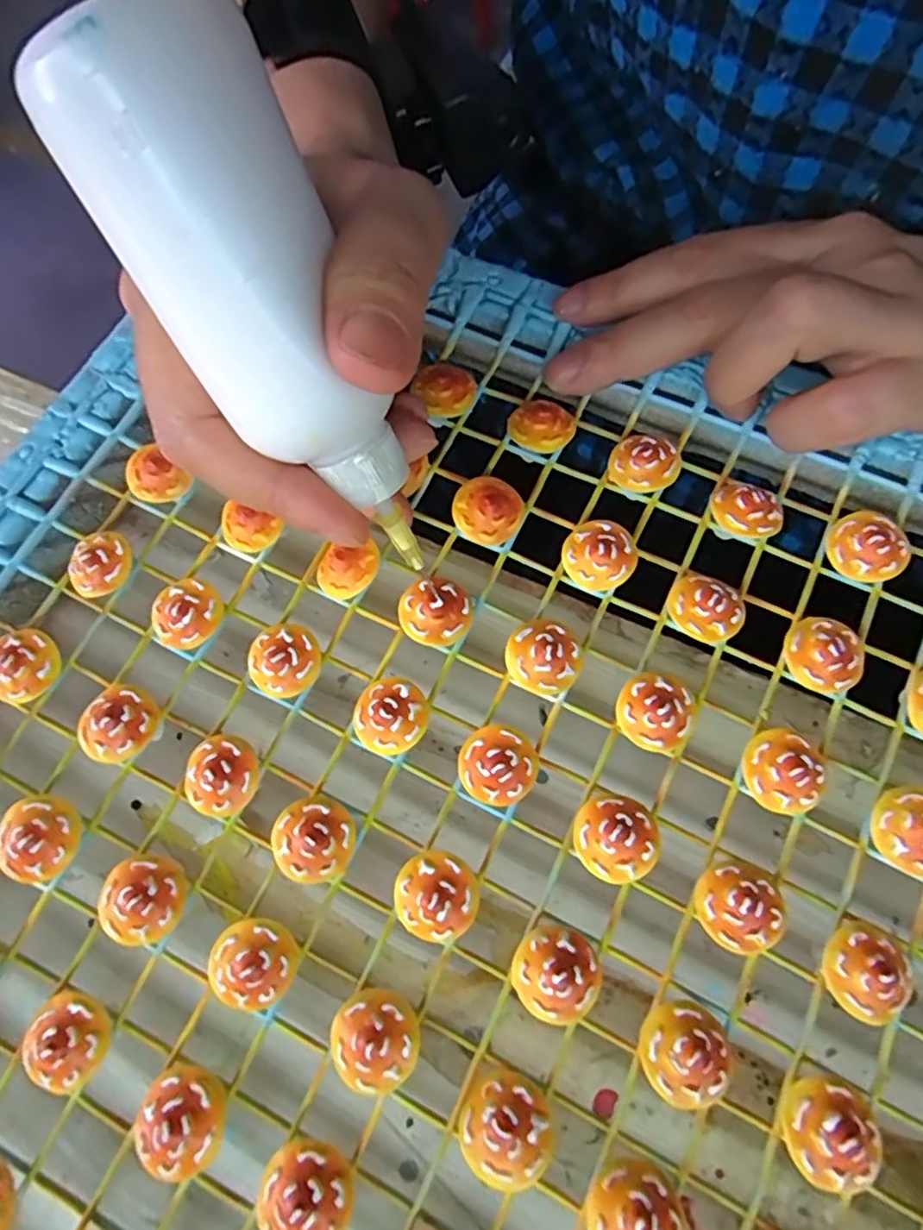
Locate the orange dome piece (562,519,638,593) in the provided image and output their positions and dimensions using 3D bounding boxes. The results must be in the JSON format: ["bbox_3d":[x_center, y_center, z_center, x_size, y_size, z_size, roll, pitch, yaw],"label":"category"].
[{"bbox_3d":[0.038,-0.017,0.174,0.019,0.009,0.019,-1,71,2],"label":"orange dome piece"}]

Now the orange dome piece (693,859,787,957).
[{"bbox_3d":[0.065,0.067,0.145,0.019,0.008,0.018,-1,71,2],"label":"orange dome piece"}]

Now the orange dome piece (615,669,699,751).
[{"bbox_3d":[0.050,0.024,0.160,0.019,0.009,0.019,-1,71,2],"label":"orange dome piece"}]

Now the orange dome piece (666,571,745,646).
[{"bbox_3d":[0.065,-0.002,0.167,0.017,0.010,0.019,-37,73,-10],"label":"orange dome piece"}]

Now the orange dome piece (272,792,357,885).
[{"bbox_3d":[-0.036,0.055,0.154,0.019,0.006,0.019,-1,71,2],"label":"orange dome piece"}]

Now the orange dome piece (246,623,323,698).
[{"bbox_3d":[-0.048,0.012,0.170,0.019,0.008,0.019,-1,71,2],"label":"orange dome piece"}]

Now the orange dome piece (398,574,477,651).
[{"bbox_3d":[-0.007,-0.001,0.171,0.020,0.011,0.019,-1,71,2],"label":"orange dome piece"}]

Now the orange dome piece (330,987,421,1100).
[{"bbox_3d":[-0.020,0.095,0.139,0.019,0.006,0.019,-1,71,2],"label":"orange dome piece"}]

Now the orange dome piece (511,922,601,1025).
[{"bbox_3d":[0.022,0.082,0.144,0.019,0.009,0.019,-1,71,2],"label":"orange dome piece"}]

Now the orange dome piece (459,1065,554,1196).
[{"bbox_3d":[0.010,0.110,0.134,0.019,0.008,0.017,-41,74,-11],"label":"orange dome piece"}]

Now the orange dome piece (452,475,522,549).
[{"bbox_3d":[0.007,-0.030,0.180,0.019,0.009,0.018,-1,71,2],"label":"orange dome piece"}]

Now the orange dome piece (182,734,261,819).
[{"bbox_3d":[-0.062,0.041,0.161,0.019,0.009,0.019,-1,71,2],"label":"orange dome piece"}]

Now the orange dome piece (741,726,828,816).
[{"bbox_3d":[0.079,0.038,0.154,0.019,0.010,0.018,-1,71,2],"label":"orange dome piece"}]

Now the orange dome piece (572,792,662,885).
[{"bbox_3d":[0.037,0.054,0.152,0.019,0.009,0.020,-1,71,2],"label":"orange dome piece"}]

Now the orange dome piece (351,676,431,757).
[{"bbox_3d":[-0.019,0.026,0.162,0.019,0.005,0.019,-1,71,2],"label":"orange dome piece"}]

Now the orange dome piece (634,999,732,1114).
[{"bbox_3d":[0.049,0.095,0.136,0.019,0.006,0.018,-31,72,-8],"label":"orange dome piece"}]

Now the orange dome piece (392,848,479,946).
[{"bbox_3d":[-0.006,0.066,0.148,0.019,0.006,0.019,-1,71,2],"label":"orange dome piece"}]

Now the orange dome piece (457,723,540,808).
[{"bbox_3d":[0.009,0.038,0.159,0.019,0.009,0.019,-1,71,2],"label":"orange dome piece"}]

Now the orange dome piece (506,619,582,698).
[{"bbox_3d":[0.022,0.011,0.164,0.019,0.005,0.019,-1,71,2],"label":"orange dome piece"}]

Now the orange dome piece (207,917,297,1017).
[{"bbox_3d":[-0.049,0.081,0.146,0.019,0.009,0.019,-1,71,2],"label":"orange dome piece"}]

